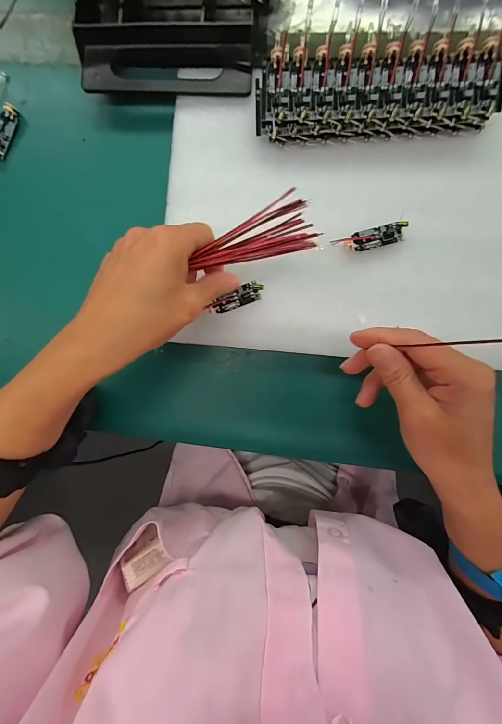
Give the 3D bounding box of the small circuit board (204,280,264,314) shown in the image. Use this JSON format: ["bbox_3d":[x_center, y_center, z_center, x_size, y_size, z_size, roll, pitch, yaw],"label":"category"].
[{"bbox_3d":[-0.012,-0.049,0.244,0.043,0.004,0.016,-18,116,3],"label":"small circuit board"}]

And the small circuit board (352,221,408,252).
[{"bbox_3d":[0.096,-0.094,0.237,0.040,0.005,0.015,-13,88,5],"label":"small circuit board"}]

